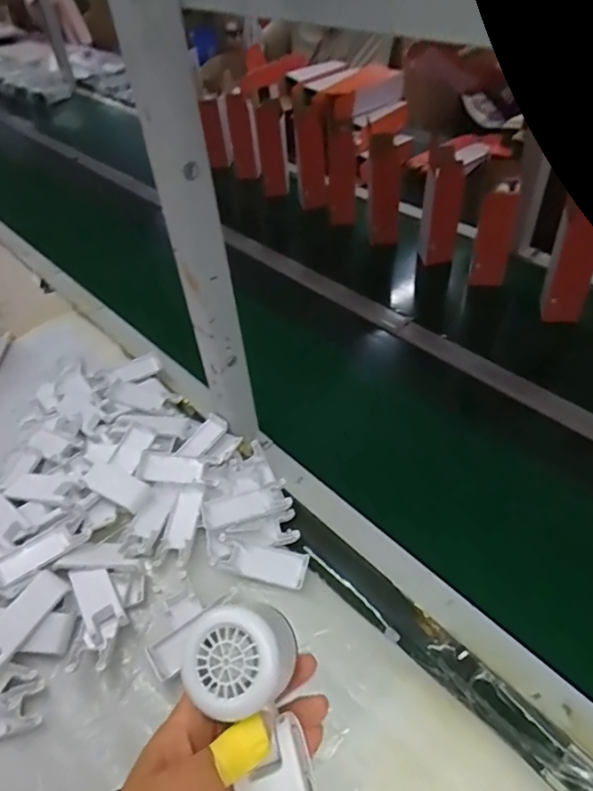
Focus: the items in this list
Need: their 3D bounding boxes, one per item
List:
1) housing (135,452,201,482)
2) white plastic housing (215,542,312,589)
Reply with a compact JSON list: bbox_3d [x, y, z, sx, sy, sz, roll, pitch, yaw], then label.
[{"bbox_3d":[-0.160,0.091,0.666,0.080,0.011,0.041,2,45,6],"label":"housing"},{"bbox_3d":[-0.037,0.188,0.583,0.097,0.011,0.040,10,46,14],"label":"white plastic housing"}]

